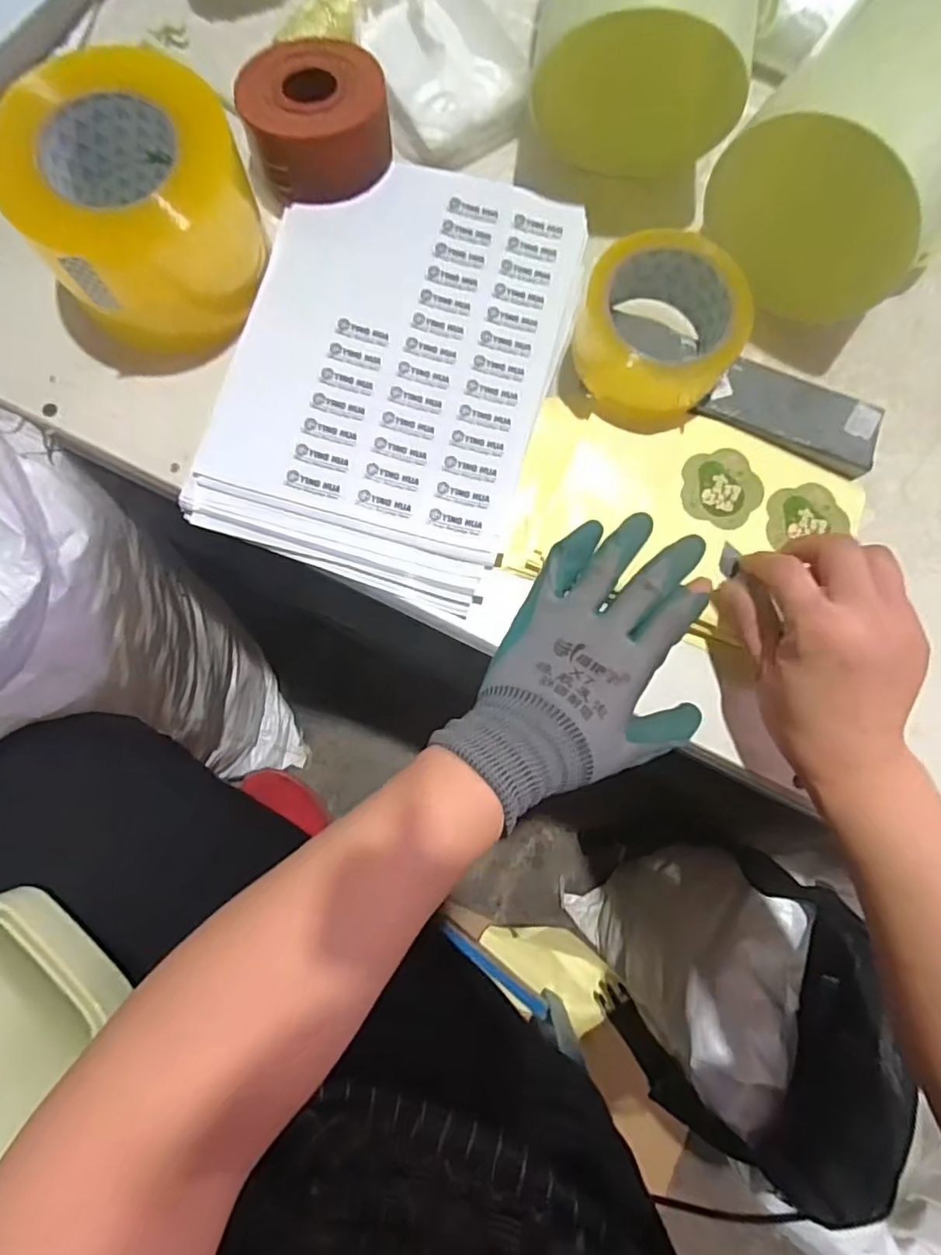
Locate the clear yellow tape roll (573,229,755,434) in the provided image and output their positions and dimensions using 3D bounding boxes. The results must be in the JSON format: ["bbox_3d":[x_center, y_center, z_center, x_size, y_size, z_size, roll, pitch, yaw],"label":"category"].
[{"bbox_3d":[0.118,-0.185,0.396,0.096,0.062,0.099,0,81,-3],"label":"clear yellow tape roll"}]

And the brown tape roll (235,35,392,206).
[{"bbox_3d":[-0.104,-0.350,0.430,0.094,0.041,0.089,0,81,-3],"label":"brown tape roll"}]

